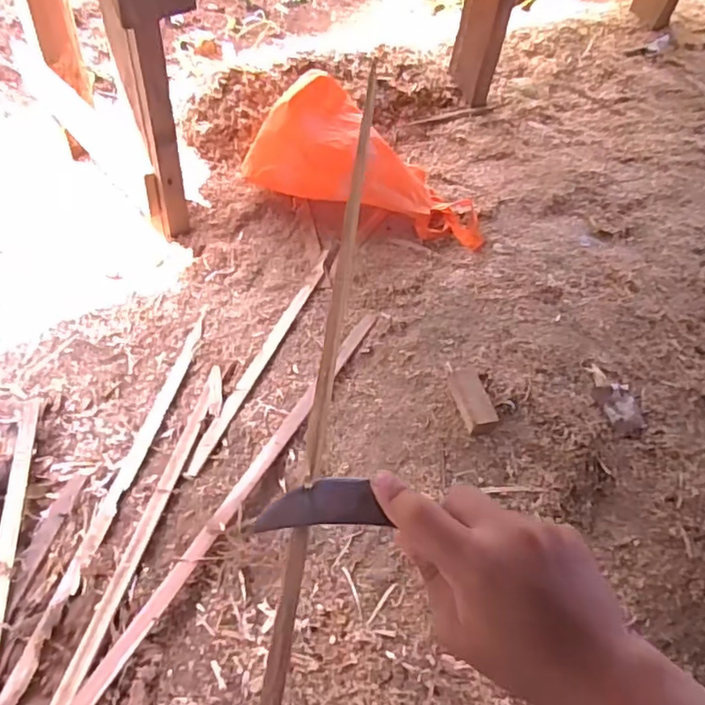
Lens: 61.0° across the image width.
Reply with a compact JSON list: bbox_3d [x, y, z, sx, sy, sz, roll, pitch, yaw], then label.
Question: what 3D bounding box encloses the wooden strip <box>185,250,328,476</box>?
[{"bbox_3d":[-0.135,-0.008,0.959,0.022,0.008,0.480,19,52,10],"label":"wooden strip"}]

